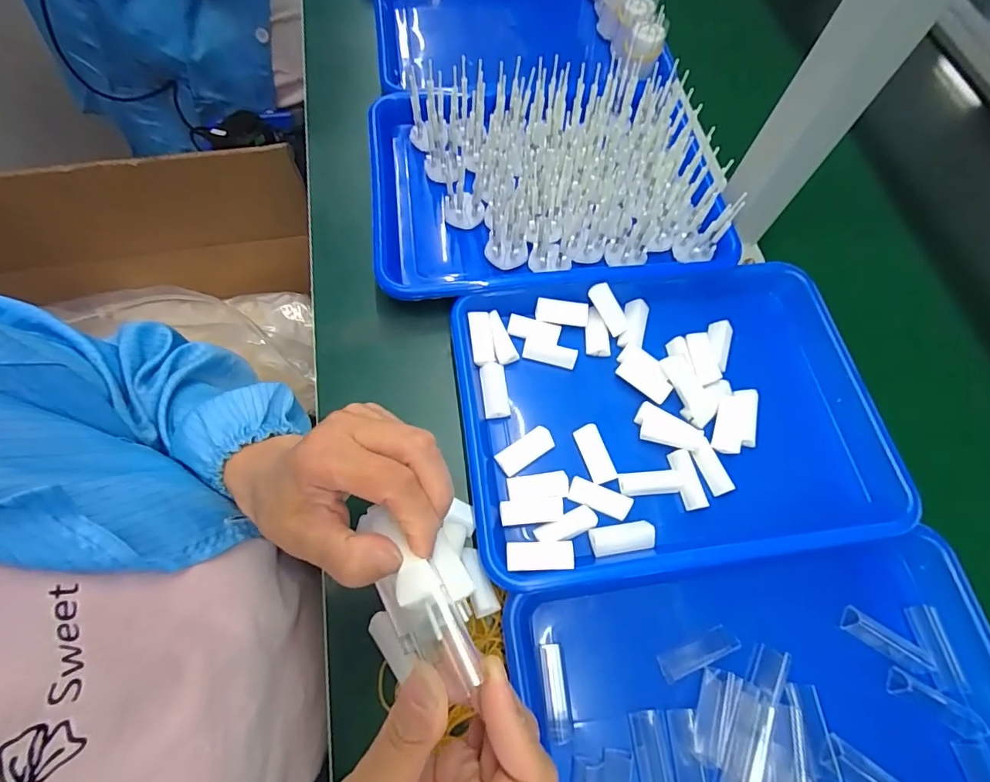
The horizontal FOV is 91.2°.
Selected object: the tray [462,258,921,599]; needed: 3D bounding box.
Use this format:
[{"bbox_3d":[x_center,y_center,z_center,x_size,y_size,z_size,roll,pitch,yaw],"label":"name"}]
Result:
[{"bbox_3d":[0.142,0.014,0.395,0.329,0.035,0.238,-7,68,-6],"label":"tray"}]

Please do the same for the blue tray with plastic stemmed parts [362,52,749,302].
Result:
[{"bbox_3d":[0.041,-0.216,0.460,0.323,0.062,0.253,-7,68,-6],"label":"blue tray with plastic stemmed parts"}]

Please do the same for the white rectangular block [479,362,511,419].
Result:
[{"bbox_3d":[-0.001,0.001,0.404,0.021,0.015,0.046,-6,68,-6],"label":"white rectangular block"}]

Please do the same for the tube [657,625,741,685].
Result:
[{"bbox_3d":[0.142,0.181,0.334,0.057,0.011,0.017,-20,70,-11],"label":"tube"}]

